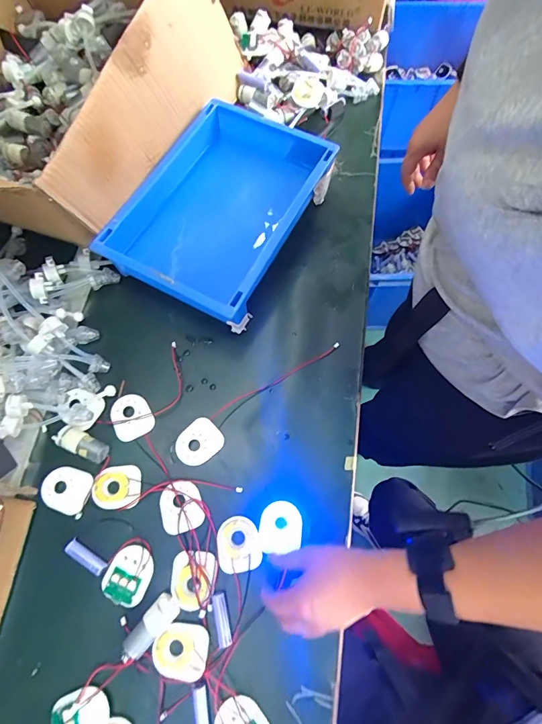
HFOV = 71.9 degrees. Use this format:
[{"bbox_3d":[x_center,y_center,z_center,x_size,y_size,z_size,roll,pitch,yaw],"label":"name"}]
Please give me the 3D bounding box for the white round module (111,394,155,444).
[{"bbox_3d":[-0.182,0.070,0.484,0.051,0.009,0.059,-30,73,-11],"label":"white round module"}]

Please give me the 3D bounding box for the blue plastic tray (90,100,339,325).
[{"bbox_3d":[-0.069,-0.218,0.546,0.220,0.088,0.311,28,72,9],"label":"blue plastic tray"}]

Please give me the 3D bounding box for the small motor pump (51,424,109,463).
[{"bbox_3d":[-0.238,0.102,0.468,0.066,0.020,0.026,24,72,8],"label":"small motor pump"}]

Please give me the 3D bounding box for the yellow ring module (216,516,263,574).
[{"bbox_3d":[-0.038,0.212,0.433,0.049,0.004,0.057,-14,71,-6],"label":"yellow ring module"}]

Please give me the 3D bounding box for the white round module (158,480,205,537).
[{"bbox_3d":[-0.108,0.173,0.447,0.049,0.005,0.057,-19,71,-7],"label":"white round module"}]

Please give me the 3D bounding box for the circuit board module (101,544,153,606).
[{"bbox_3d":[-0.161,0.241,0.424,0.050,0.008,0.058,29,72,10],"label":"circuit board module"}]

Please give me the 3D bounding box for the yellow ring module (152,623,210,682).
[{"bbox_3d":[-0.097,0.309,0.399,0.058,0.010,0.050,6,70,1],"label":"yellow ring module"}]

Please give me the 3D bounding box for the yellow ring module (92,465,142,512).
[{"bbox_3d":[-0.188,0.154,0.456,0.056,0.004,0.050,-5,70,-3],"label":"yellow ring module"}]

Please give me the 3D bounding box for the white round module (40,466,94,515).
[{"bbox_3d":[-0.251,0.155,0.456,0.056,0.006,0.051,18,71,6],"label":"white round module"}]

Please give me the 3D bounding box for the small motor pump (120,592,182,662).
[{"bbox_3d":[-0.132,0.286,0.400,0.027,0.023,0.075,42,75,13],"label":"small motor pump"}]

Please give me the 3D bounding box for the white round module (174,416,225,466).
[{"bbox_3d":[-0.092,0.101,0.474,0.058,0.008,0.050,-39,75,-14],"label":"white round module"}]

